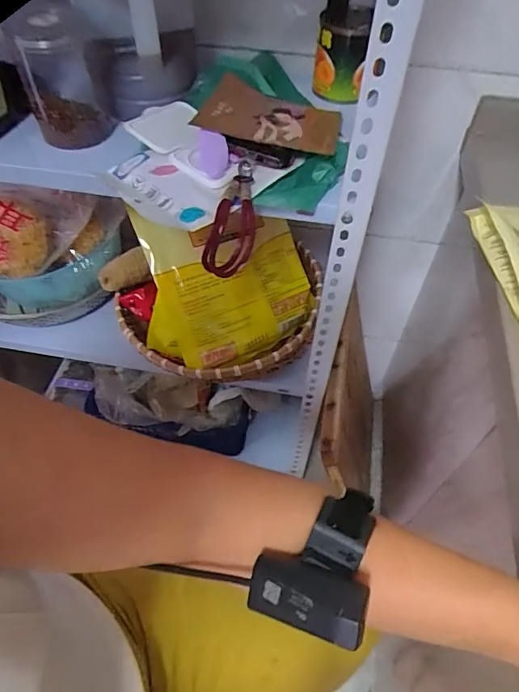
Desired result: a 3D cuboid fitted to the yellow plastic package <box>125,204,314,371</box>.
[{"bbox_3d":[-0.048,-0.092,0.745,0.255,0.084,0.229,-13,93,-21],"label":"yellow plastic package"}]

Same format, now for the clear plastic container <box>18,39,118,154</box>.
[{"bbox_3d":[-0.219,-0.296,0.531,0.081,0.112,0.082,-15,55,-12],"label":"clear plastic container"}]

